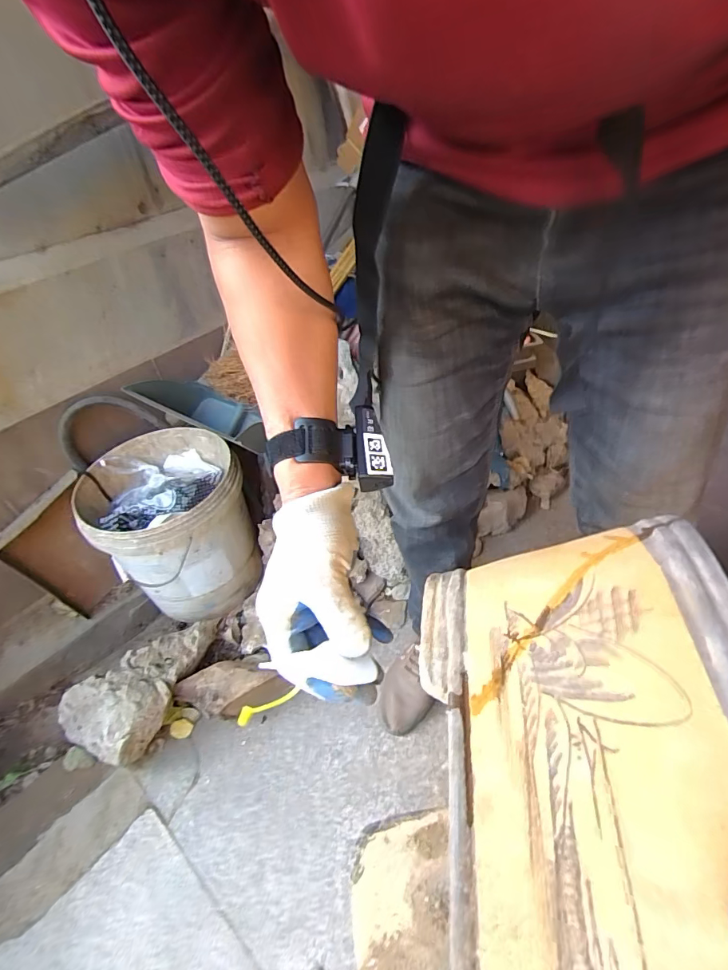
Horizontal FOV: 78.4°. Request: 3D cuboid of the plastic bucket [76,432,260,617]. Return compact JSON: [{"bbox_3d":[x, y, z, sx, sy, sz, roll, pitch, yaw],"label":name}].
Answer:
[{"bbox_3d":[-0.387,0.097,0.967,0.285,0.328,0.305,-4,43,4],"label":"plastic bucket"}]

